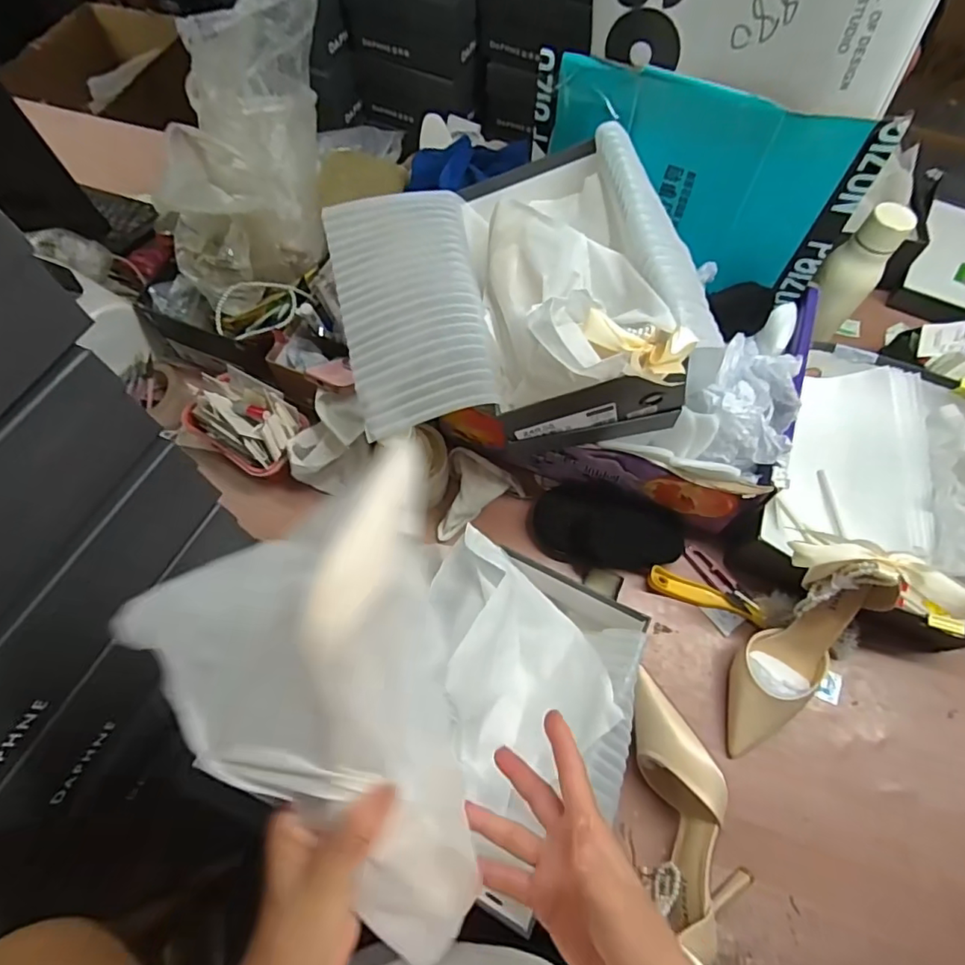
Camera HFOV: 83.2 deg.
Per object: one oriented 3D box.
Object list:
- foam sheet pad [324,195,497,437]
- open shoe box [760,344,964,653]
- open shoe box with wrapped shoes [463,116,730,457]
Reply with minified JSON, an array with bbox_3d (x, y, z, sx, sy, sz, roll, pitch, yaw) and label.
[{"bbox_3d":[-0.076,-0.189,0.577,0.146,0.035,0.275,-14,74,10],"label":"foam sheet pad"},{"bbox_3d":[0.484,0.014,0.654,0.240,0.101,0.348,19,67,10],"label":"open shoe box"},{"bbox_3d":[0.104,-0.212,0.570,0.207,0.141,0.330,-7,65,-2],"label":"open shoe box with wrapped shoes"}]

